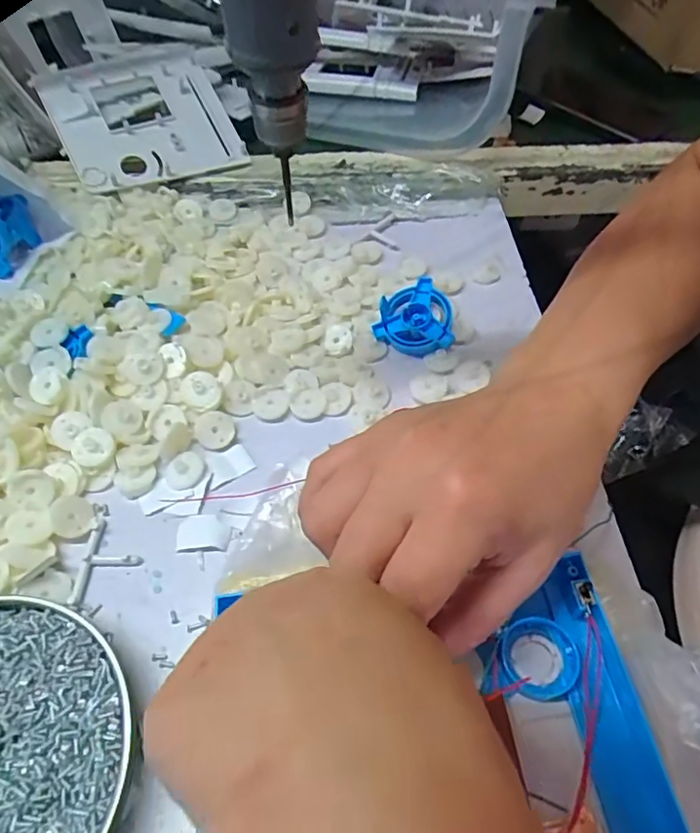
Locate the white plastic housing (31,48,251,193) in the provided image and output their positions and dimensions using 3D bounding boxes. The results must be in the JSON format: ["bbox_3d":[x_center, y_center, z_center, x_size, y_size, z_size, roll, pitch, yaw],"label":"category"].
[{"bbox_3d":[-0.181,-0.262,0.481,0.144,0.020,0.128,-22,83,-17],"label":"white plastic housing"}]

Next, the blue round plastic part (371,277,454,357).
[{"bbox_3d":[0.043,-0.066,0.378,0.053,0.015,0.052,-20,71,5],"label":"blue round plastic part"}]

